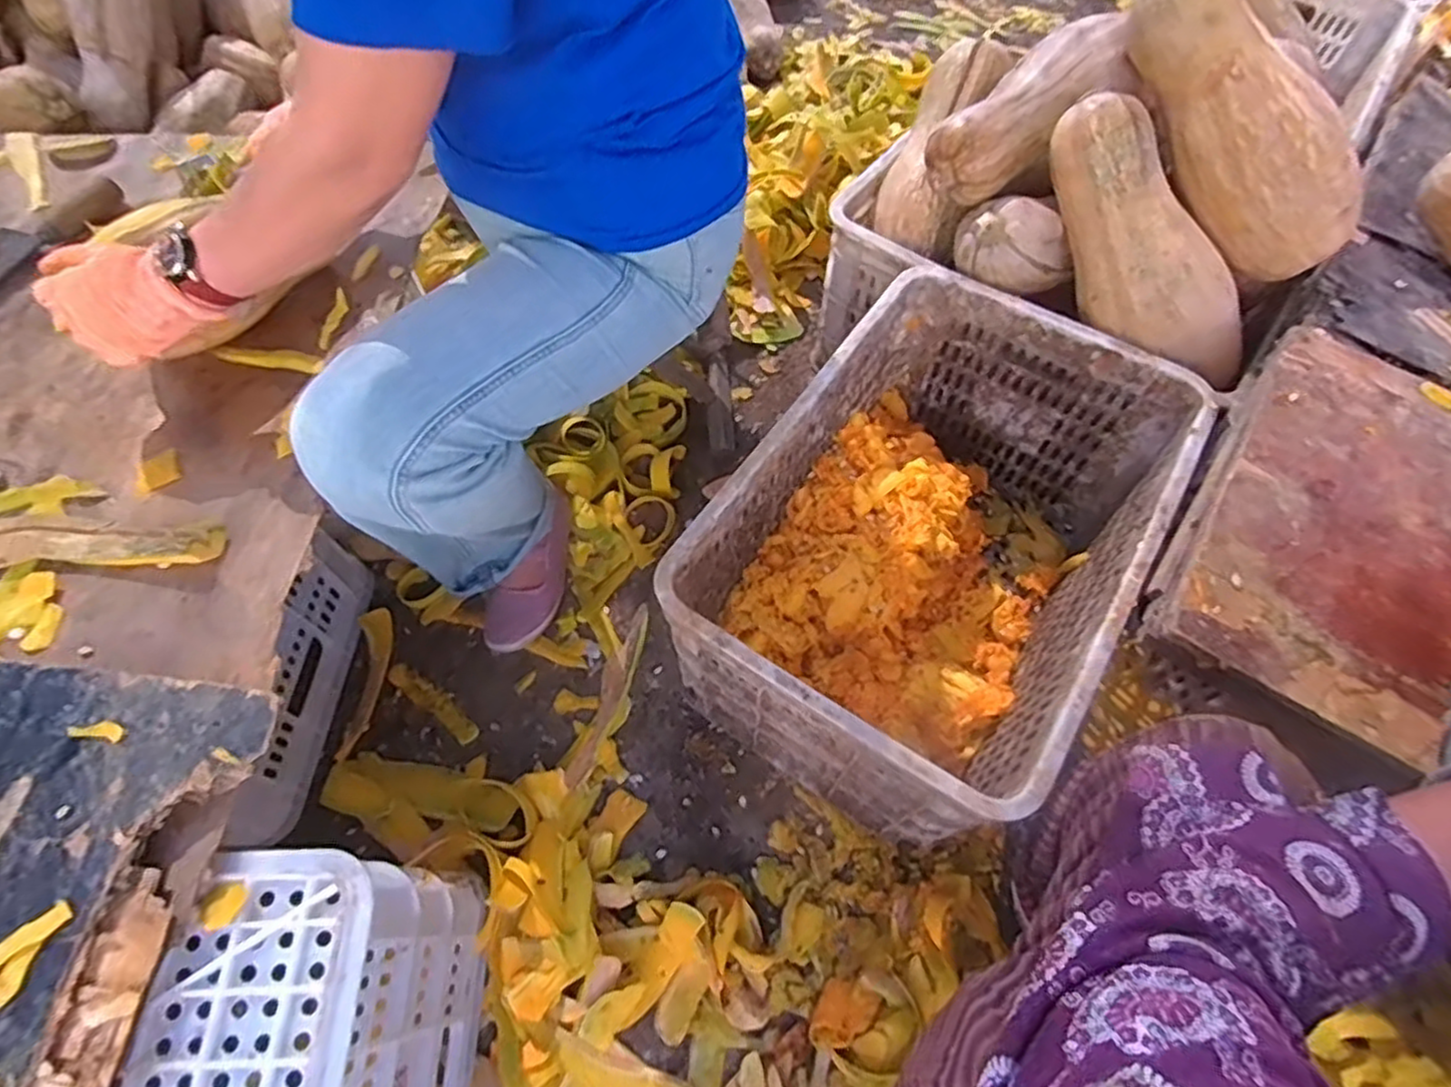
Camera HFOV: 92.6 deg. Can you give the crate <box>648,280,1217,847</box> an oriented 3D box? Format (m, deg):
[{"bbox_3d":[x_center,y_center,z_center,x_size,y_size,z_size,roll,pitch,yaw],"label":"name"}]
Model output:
[{"bbox_3d":[0.222,-0.005,0.780,0.355,0.297,0.547,32,66,14],"label":"crate"}]

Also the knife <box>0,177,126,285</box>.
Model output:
[{"bbox_3d":[-0.782,-0.325,0.755,0.083,0.023,0.245,27,64,11],"label":"knife"}]

